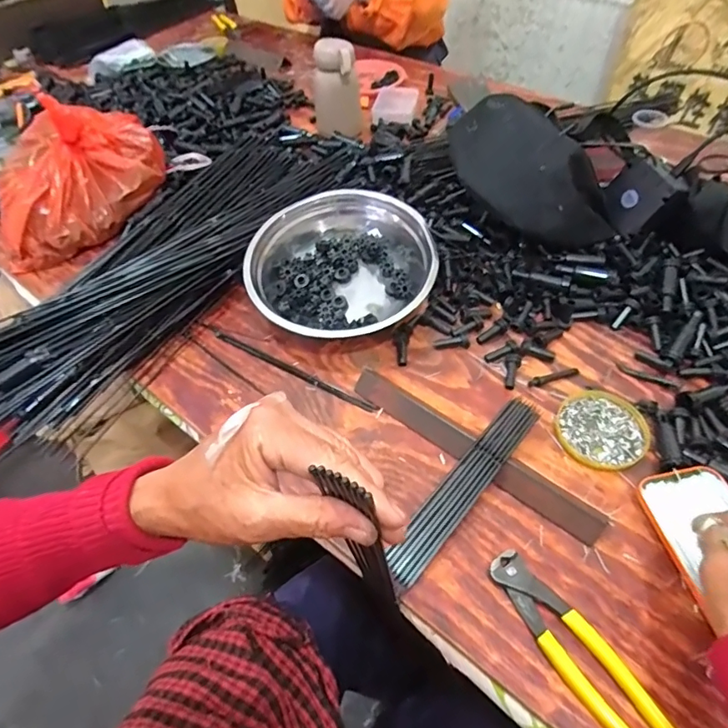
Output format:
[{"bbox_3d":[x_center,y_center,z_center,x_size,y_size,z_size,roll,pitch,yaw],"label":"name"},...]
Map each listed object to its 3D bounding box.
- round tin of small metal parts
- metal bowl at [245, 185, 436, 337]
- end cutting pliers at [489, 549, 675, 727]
[{"bbox_3d":[0.237,0.064,0.487,0.088,0.008,0.082,-2,52,3],"label":"round tin of small metal parts"},{"bbox_3d":[-0.027,-0.111,0.588,0.206,0.087,0.208,-2,52,3],"label":"metal bowl"},{"bbox_3d":[0.160,0.215,0.366,0.040,0.015,0.164,-29,55,-17],"label":"end cutting pliers"}]

